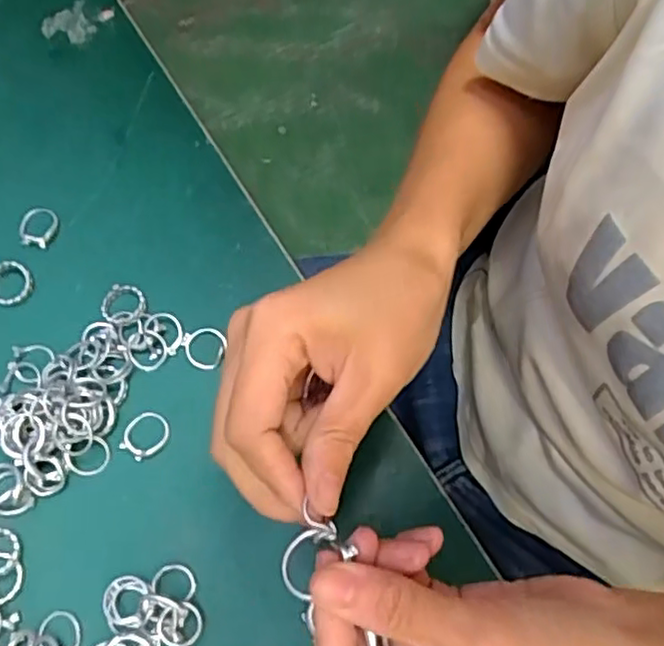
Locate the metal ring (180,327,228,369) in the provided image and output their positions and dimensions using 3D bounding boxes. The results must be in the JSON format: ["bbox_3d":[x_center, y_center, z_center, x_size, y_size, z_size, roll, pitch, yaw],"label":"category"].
[{"bbox_3d":[-0.067,0.013,0.351,0.021,0.004,0.023,0,69,-1],"label":"metal ring"}]

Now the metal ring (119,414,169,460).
[{"bbox_3d":[-0.095,0.056,0.336,0.022,0.004,0.025,34,72,11],"label":"metal ring"}]

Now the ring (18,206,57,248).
[{"bbox_3d":[-0.169,-0.055,0.379,0.020,0.006,0.024,6,69,2],"label":"ring"}]

